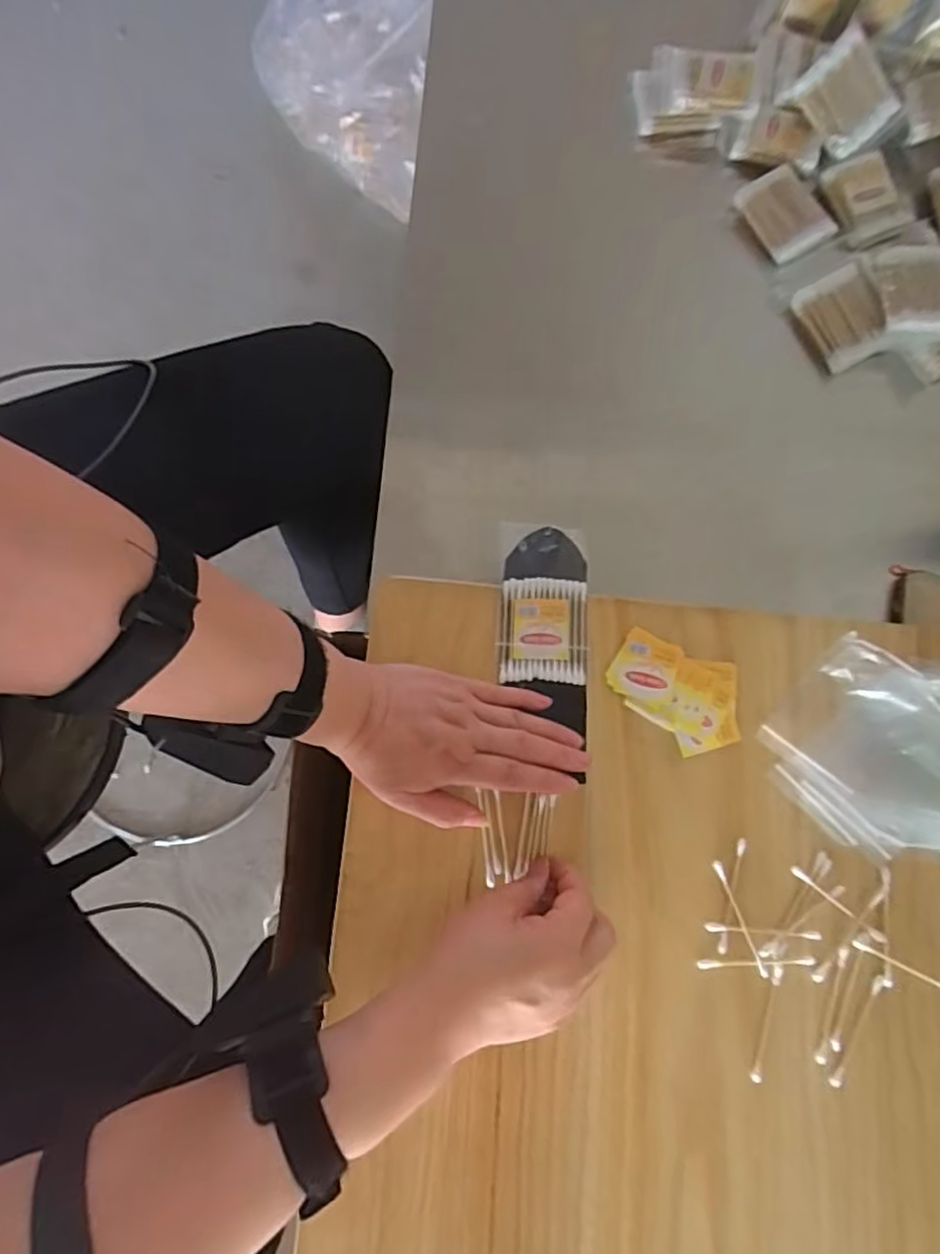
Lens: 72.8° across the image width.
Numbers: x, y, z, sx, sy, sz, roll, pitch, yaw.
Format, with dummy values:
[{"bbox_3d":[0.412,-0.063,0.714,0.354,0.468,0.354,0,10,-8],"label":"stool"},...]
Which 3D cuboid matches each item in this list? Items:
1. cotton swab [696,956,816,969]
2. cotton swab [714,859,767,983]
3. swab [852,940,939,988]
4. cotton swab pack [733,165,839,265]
[{"bbox_3d":[0.187,0.219,0.414,0.075,0.004,0.006,-2,79,0],"label":"cotton swab"},{"bbox_3d":[0.179,0.192,0.419,0.006,0.004,0.075,-21,80,-4],"label":"cotton swab"},{"bbox_3d":[0.282,0.220,0.412,0.070,0.004,0.006,26,80,5],"label":"swab"},{"bbox_3d":[0.273,-0.359,0.554,0.058,0.019,0.077,-32,82,-5],"label":"cotton swab pack"}]

